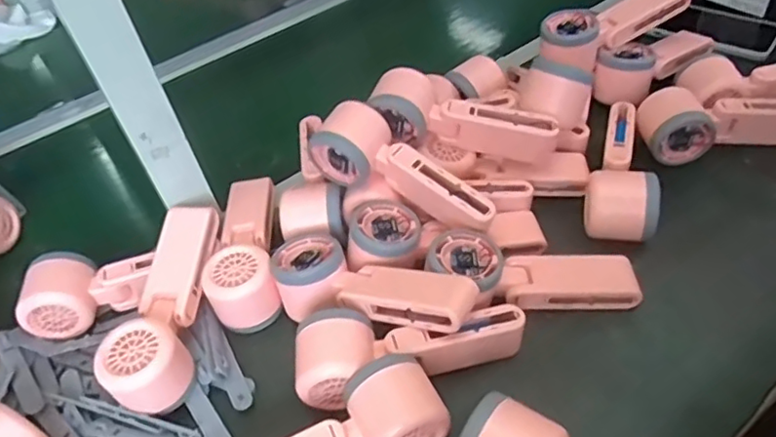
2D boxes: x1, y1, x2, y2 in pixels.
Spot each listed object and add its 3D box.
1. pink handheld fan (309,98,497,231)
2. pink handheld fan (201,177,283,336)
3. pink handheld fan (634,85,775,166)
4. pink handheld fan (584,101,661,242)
[{"bbox_3d":[0.013,-0.039,0.536,0.168,0.060,0.053,32,56,10],"label":"pink handheld fan"},{"bbox_3d":[-0.129,0.024,0.551,0.059,0.050,0.172,-12,44,-3],"label":"pink handheld fan"},{"bbox_3d":[0.332,-0.092,0.593,0.168,0.051,0.062,-6,45,4],"label":"pink handheld fan"},{"bbox_3d":[0.219,-0.049,0.563,0.059,0.047,0.166,11,48,19],"label":"pink handheld fan"}]

